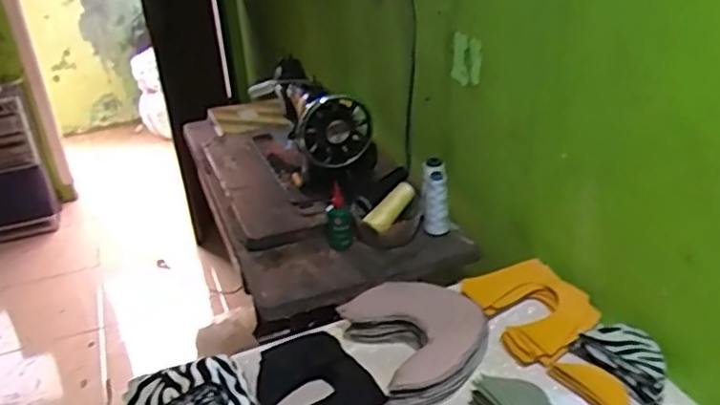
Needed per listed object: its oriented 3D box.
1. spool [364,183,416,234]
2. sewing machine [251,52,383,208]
[{"bbox_3d":[0.054,0.009,1.074,0.034,0.035,0.115,21,57,40],"label":"spool"},{"bbox_3d":[-0.096,-0.155,1.257,0.152,0.211,0.337,-14,31,-18],"label":"sewing machine"}]

